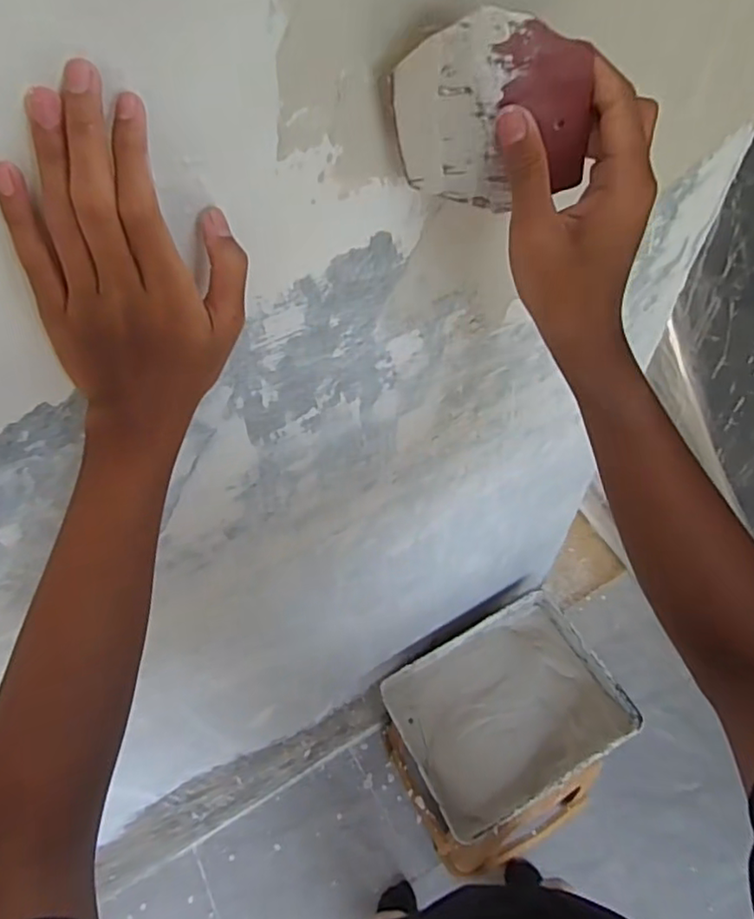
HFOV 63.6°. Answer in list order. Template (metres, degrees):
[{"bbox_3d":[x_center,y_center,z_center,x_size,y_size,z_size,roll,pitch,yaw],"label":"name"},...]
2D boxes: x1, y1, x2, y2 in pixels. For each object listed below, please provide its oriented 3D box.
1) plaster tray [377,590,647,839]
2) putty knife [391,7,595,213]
[{"bbox_3d":[0.218,0.422,1.048,0.352,0.049,0.283,-25,58,-13],"label":"plaster tray"},{"bbox_3d":[0.057,-0.170,0.306,0.095,0.092,0.009,9,57,9],"label":"putty knife"}]

